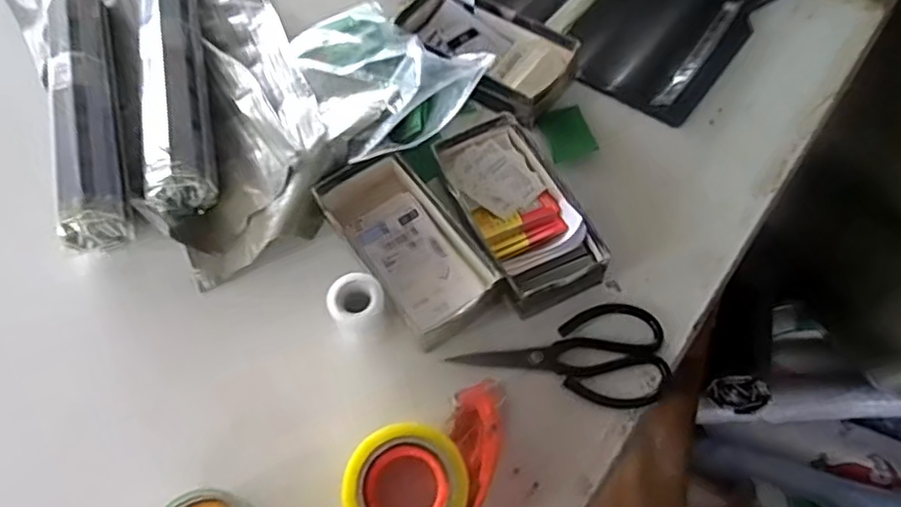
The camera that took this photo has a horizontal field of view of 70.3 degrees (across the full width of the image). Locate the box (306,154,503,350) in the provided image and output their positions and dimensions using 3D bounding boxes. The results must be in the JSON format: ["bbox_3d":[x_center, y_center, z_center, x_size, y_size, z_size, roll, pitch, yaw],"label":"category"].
[{"bbox_3d":[-0.046,-0.009,0.696,0.117,0.056,0.228,-32,63,-14],"label":"box"}]

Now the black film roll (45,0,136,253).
[{"bbox_3d":[-0.464,-0.209,0.808,0.078,0.074,0.477,-18,61,-7],"label":"black film roll"}]

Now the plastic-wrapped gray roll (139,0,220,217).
[{"bbox_3d":[-0.351,-0.236,0.813,0.075,0.076,0.447,-14,60,-4],"label":"plastic-wrapped gray roll"}]

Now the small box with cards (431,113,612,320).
[{"bbox_3d":[0.068,-0.054,0.704,0.131,0.045,0.245,-23,62,-9],"label":"small box with cards"}]

